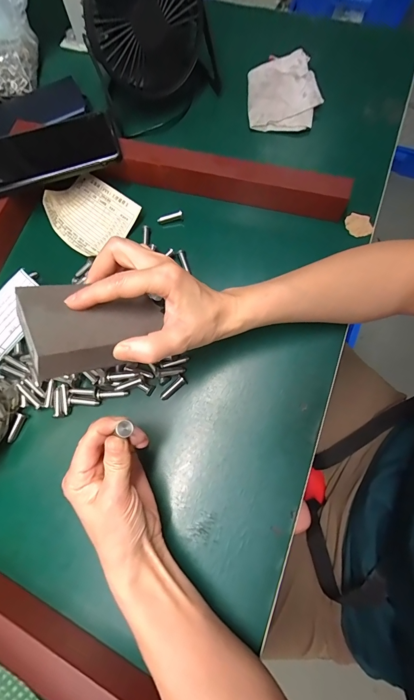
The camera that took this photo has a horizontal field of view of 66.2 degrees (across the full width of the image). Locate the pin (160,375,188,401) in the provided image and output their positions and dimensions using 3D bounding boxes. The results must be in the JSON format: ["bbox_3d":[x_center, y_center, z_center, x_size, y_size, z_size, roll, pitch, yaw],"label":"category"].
[{"bbox_3d":[-0.034,0.039,0.318,0.029,0.012,0.011,-43,77,-10],"label":"pin"}]

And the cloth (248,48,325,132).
[{"bbox_3d":[0.096,-0.329,0.406,0.086,0.012,0.111,-7,78,8],"label":"cloth"}]

